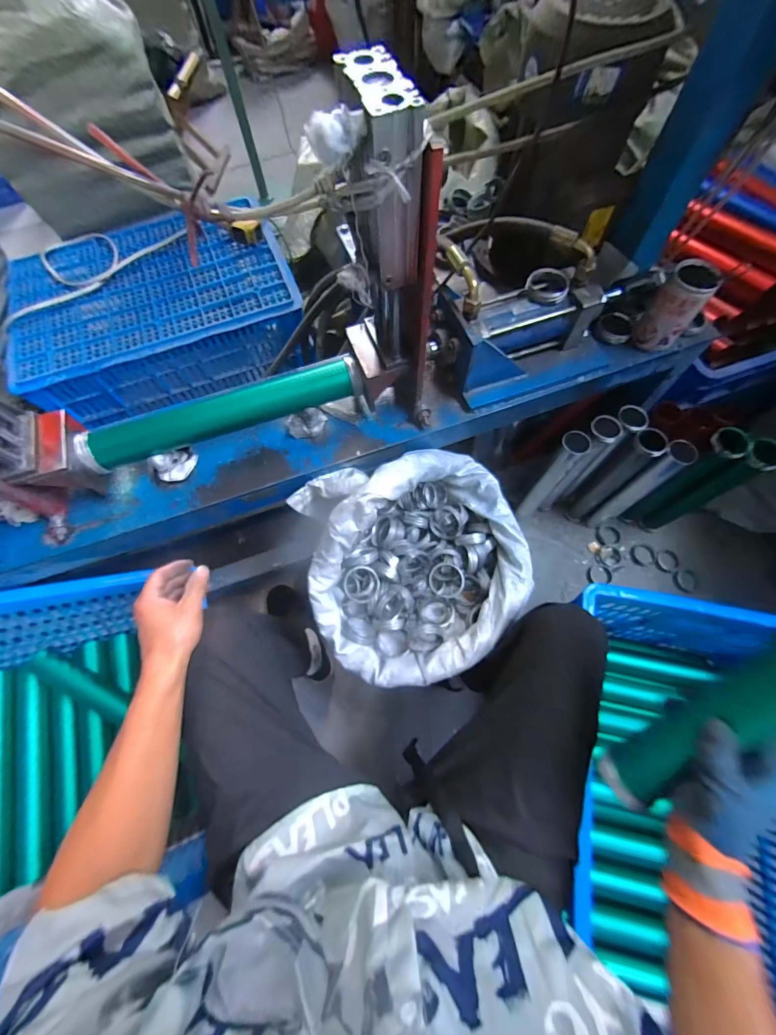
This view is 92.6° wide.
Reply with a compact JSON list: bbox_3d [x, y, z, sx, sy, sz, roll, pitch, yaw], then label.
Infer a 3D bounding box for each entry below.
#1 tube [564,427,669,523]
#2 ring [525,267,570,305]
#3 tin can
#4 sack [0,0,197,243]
[{"bbox_3d":[0.502,-0.081,0.852,0.065,0.334,0.049,41,75,16],"label":"tube"},{"bbox_3d":[0.230,-0.334,0.537,0.061,0.018,0.053,22,71,10],"label":"ring"},{"bbox_3d":[0.434,-0.317,0.562,0.064,0.106,0.062,-1,68,2],"label":"tin can"},{"bbox_3d":[-0.620,-0.786,0.741,0.339,0.386,0.194,-31,70,-10],"label":"sack"}]

